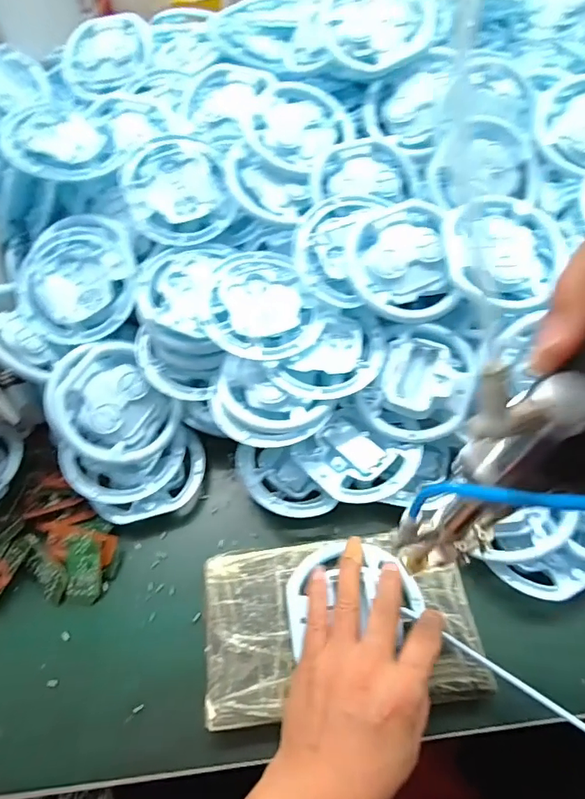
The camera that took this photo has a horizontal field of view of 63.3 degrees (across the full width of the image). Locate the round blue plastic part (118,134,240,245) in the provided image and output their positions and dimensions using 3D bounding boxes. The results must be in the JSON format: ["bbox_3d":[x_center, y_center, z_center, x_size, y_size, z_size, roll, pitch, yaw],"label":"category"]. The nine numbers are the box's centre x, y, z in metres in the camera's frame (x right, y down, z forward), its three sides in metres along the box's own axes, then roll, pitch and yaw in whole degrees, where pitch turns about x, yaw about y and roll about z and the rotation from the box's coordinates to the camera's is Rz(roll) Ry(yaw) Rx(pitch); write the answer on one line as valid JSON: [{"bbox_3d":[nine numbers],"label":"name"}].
[{"bbox_3d":[-0.104,-0.194,0.433,0.093,0.019,0.107,-23,86,-7],"label":"round blue plastic part"}]

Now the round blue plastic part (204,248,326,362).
[{"bbox_3d":[-0.026,-0.081,0.402,0.101,0.018,0.101,4,66,-9],"label":"round blue plastic part"}]

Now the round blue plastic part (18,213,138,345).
[{"bbox_3d":[-0.195,-0.109,0.434,0.114,0.024,0.114,0,80,0],"label":"round blue plastic part"}]

